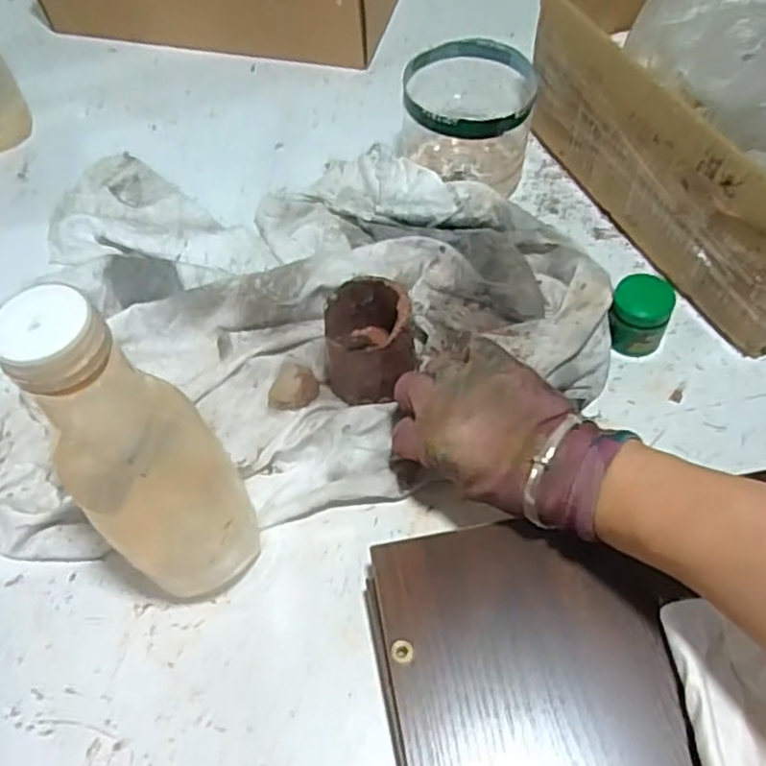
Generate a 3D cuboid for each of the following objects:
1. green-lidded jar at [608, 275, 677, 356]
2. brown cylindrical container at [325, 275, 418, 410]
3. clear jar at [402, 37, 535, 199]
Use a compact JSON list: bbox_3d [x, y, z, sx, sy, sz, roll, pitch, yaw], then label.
[{"bbox_3d":[0.179,-0.046,0.502,0.039,0.049,0.035,16,59,14],"label":"green-lidded jar"},{"bbox_3d":[-0.010,-0.024,0.482,0.058,0.082,0.061,-2,57,3],"label":"brown cylindrical container"},{"bbox_3d":[0.066,-0.211,0.592,0.092,0.100,0.092,-5,56,1],"label":"clear jar"}]

